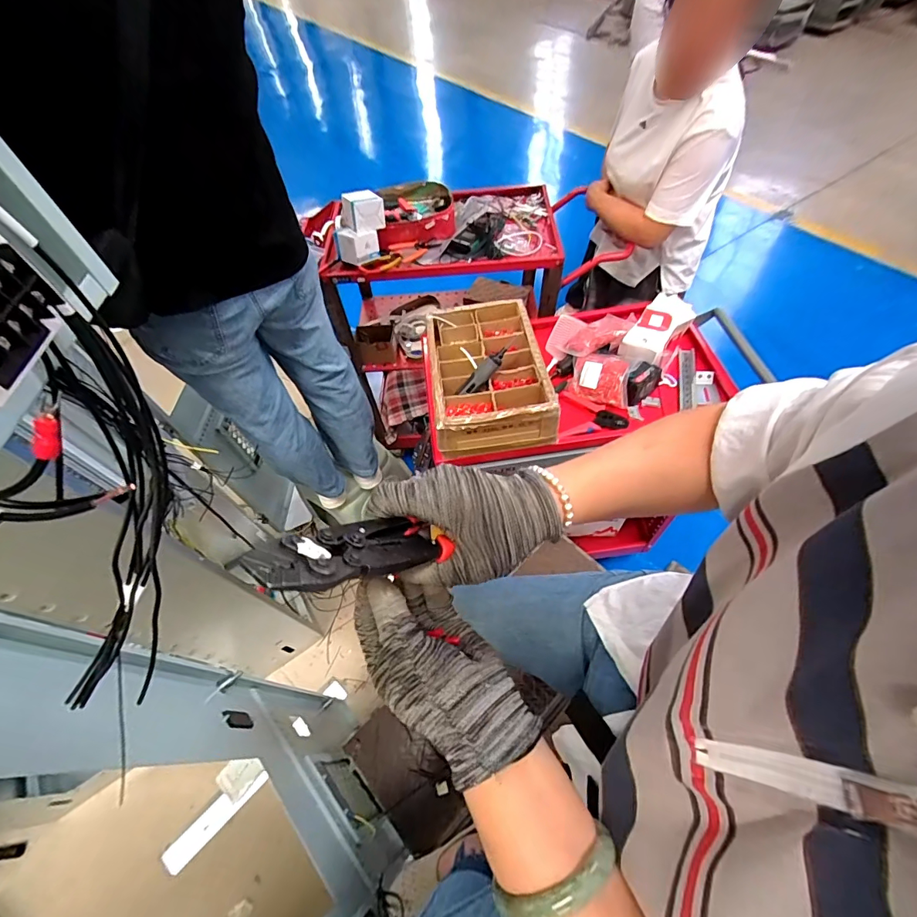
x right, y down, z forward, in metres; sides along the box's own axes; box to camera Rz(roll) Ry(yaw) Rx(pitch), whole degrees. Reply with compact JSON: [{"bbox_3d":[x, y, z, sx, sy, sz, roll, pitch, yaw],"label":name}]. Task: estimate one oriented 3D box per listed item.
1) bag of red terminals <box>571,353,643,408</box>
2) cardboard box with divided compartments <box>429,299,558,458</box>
[{"bbox_3d":[0.349,-0.198,1.040,0.141,0.041,0.125,19,89,19],"label":"bag of red terminals"},{"bbox_3d":[0.066,-0.211,1.008,0.253,0.103,0.400,-6,57,1],"label":"cardboard box with divided compartments"}]

